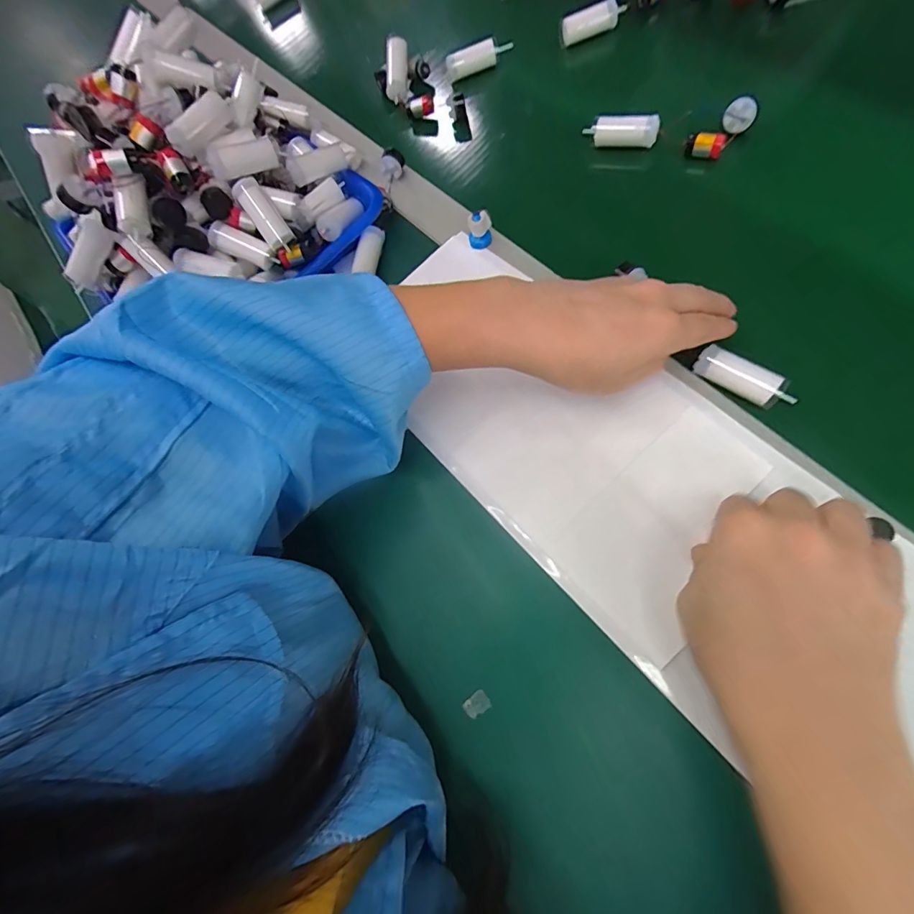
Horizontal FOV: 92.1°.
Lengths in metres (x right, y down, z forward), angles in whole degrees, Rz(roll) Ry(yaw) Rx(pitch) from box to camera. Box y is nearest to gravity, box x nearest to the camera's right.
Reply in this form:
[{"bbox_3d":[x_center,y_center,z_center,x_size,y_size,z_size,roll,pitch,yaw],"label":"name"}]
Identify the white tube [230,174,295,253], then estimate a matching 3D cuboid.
[{"bbox_3d":[-0.152,-0.191,0.348,0.022,0.053,0.023,-40,31,-10],"label":"white tube"}]

